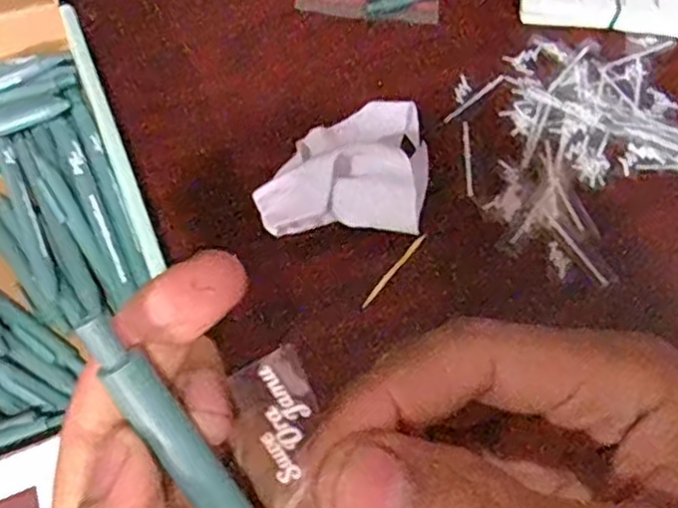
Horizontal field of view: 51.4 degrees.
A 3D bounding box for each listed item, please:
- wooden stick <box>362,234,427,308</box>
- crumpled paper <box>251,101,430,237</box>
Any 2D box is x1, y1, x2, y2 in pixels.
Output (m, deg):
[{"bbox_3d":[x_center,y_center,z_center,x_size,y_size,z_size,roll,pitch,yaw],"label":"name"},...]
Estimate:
[{"bbox_3d":[0.031,0.008,0.387,0.004,0.004,0.052,38,78,18],"label":"wooden stick"},{"bbox_3d":[0.005,-0.059,0.407,0.099,0.036,0.097,1,60,-1],"label":"crumpled paper"}]

